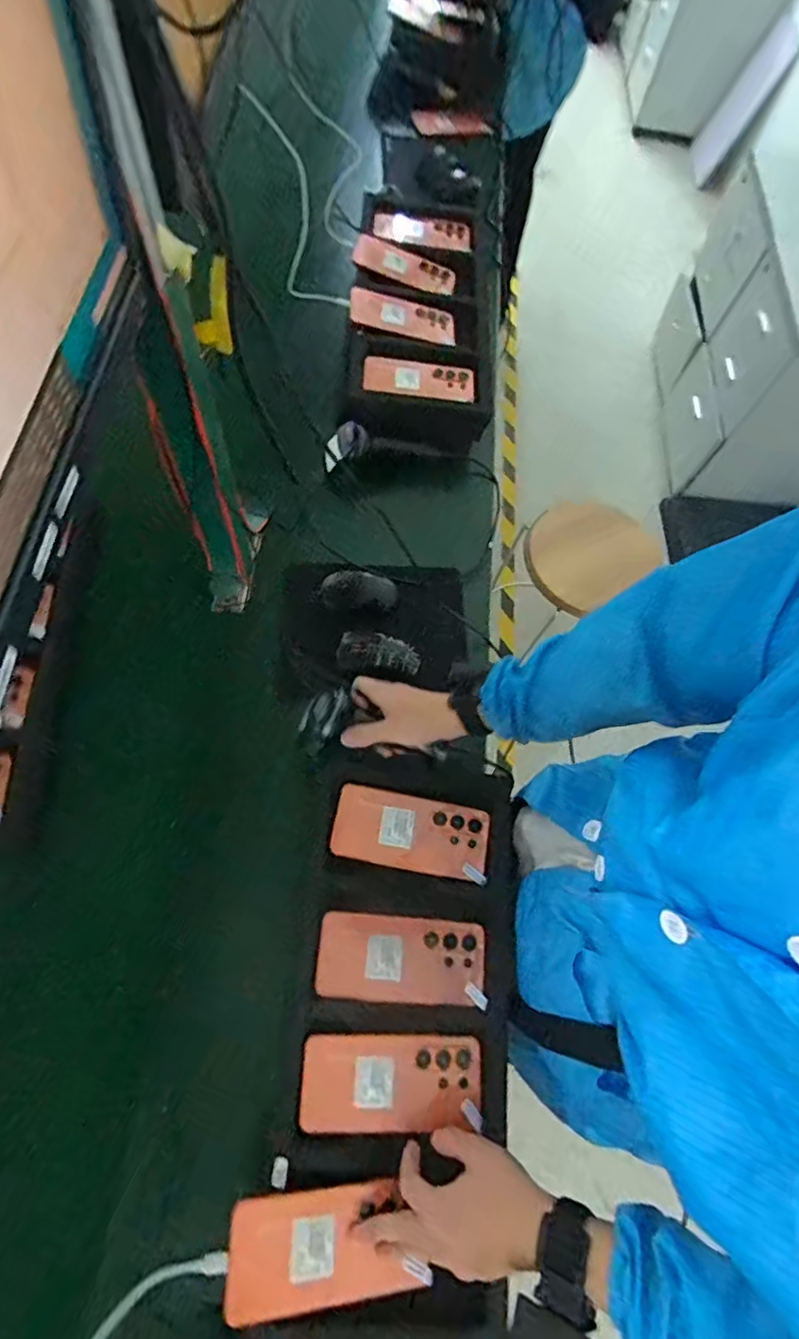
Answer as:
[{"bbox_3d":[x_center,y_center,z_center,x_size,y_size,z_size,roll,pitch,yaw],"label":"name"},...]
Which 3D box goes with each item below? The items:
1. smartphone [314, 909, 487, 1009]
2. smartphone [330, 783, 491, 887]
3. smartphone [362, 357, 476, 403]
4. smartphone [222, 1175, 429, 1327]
[{"bbox_3d":[0.003,0.298,0.592,0.169,0.011,0.081,7,68,-4],"label":"smartphone"},{"bbox_3d":[0.014,0.181,0.638,0.170,0.015,0.081,13,68,-1],"label":"smartphone"},{"bbox_3d":[0.031,-0.455,0.896,0.173,0.009,0.079,9,68,-3],"label":"smartphone"},{"bbox_3d":[-0.067,0.498,0.494,0.154,0.005,0.080,4,59,-15],"label":"smartphone"}]

